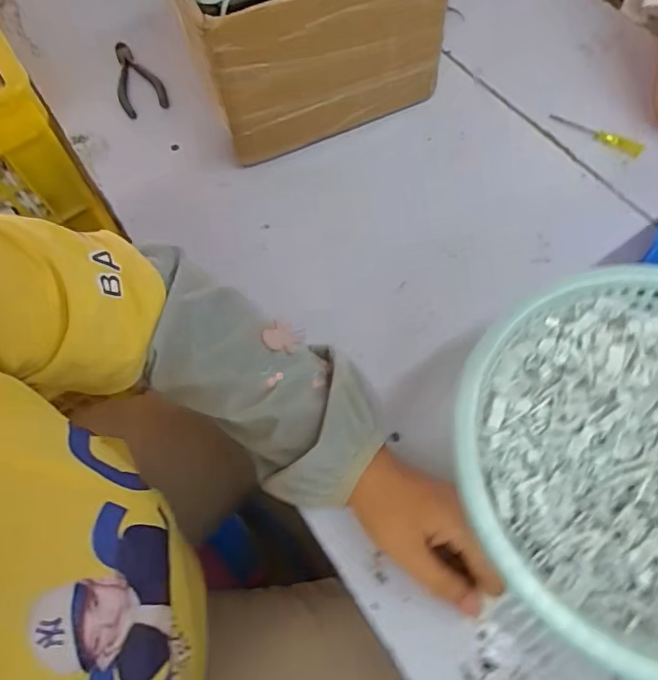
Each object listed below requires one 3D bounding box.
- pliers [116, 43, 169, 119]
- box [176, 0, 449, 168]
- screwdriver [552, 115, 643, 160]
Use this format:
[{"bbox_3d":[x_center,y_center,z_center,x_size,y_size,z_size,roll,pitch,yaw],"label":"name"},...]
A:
[{"bbox_3d":[-0.226,-0.303,0.605,0.051,0.015,0.124,-26,66,-9],"label":"pliers"},{"bbox_3d":[-0.030,-0.323,0.520,0.229,0.155,0.197,-25,66,-8],"label":"box"},{"bbox_3d":[0.267,-0.207,0.524,0.093,0.012,0.011,33,71,17],"label":"screwdriver"}]

